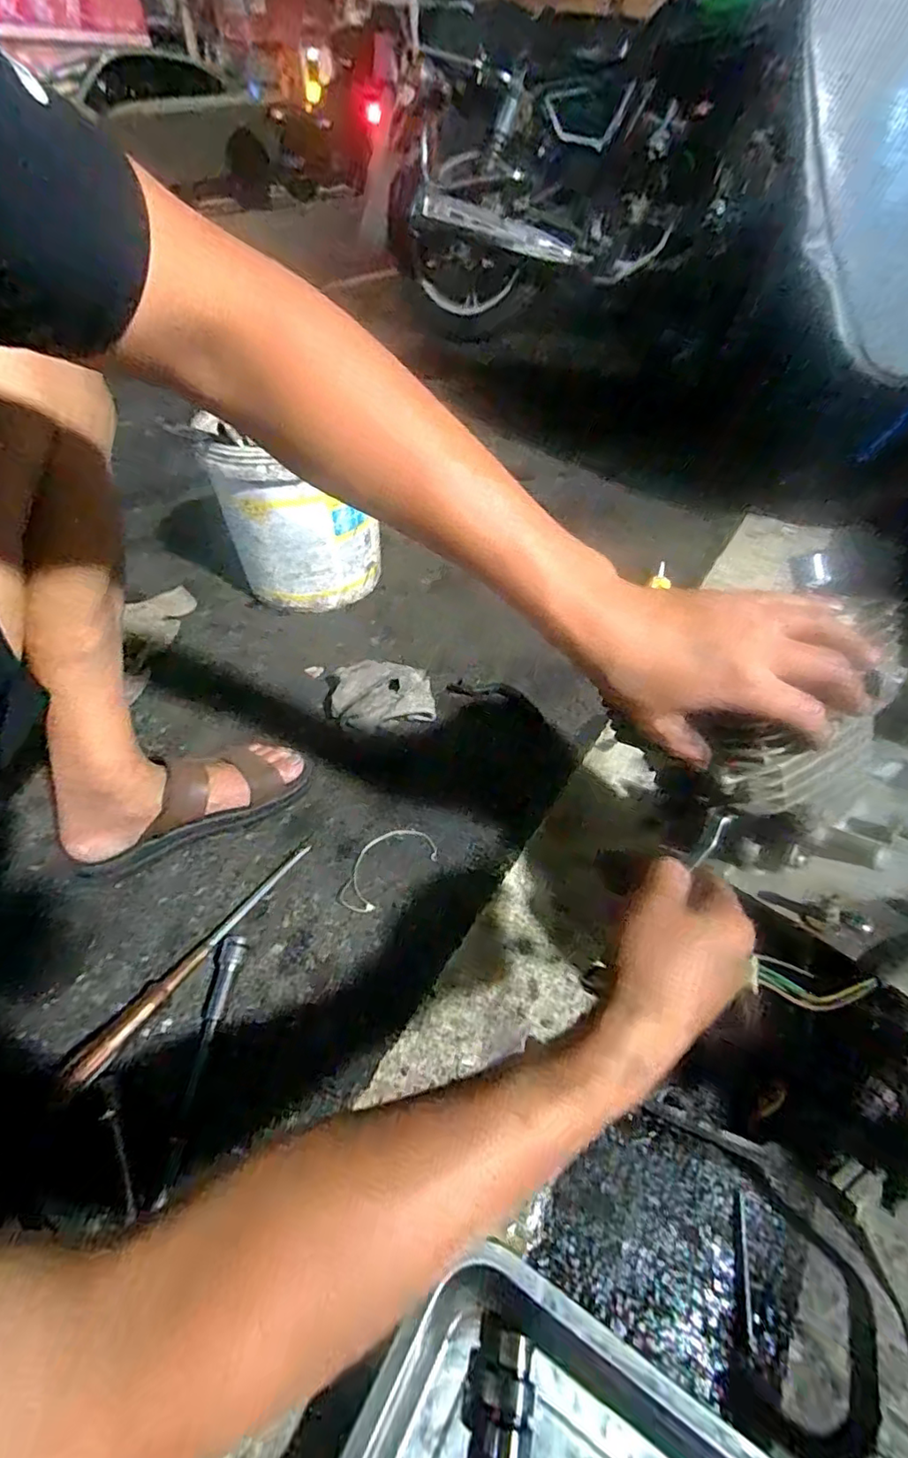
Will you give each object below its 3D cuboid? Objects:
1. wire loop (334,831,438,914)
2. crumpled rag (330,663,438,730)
[{"bbox_3d":[-0.075,0.144,0.614,0.116,0.004,0.066,-35,53,-27],"label":"wire loop"},{"bbox_3d":[-0.095,-0.049,0.769,0.135,0.040,0.107,-3,45,1],"label":"crumpled rag"}]

